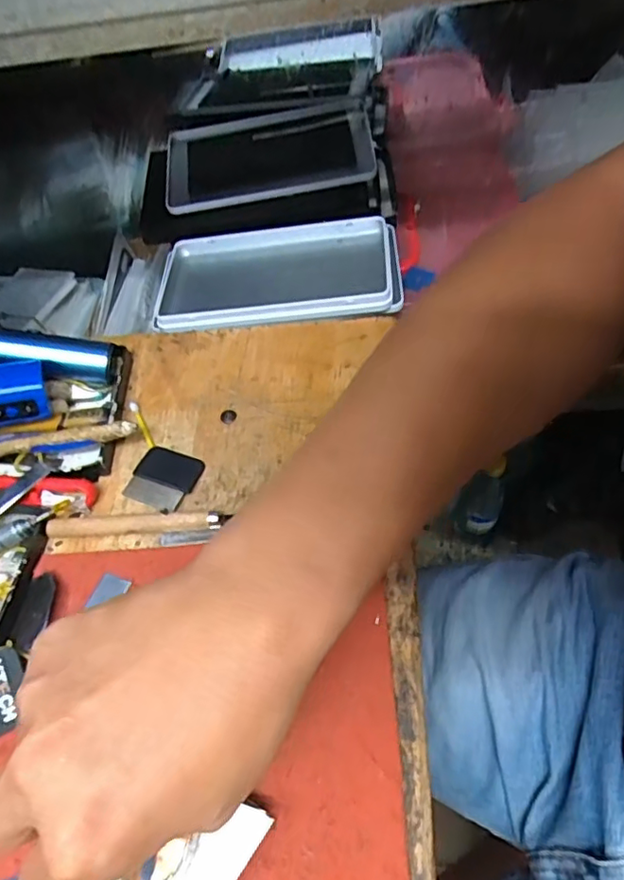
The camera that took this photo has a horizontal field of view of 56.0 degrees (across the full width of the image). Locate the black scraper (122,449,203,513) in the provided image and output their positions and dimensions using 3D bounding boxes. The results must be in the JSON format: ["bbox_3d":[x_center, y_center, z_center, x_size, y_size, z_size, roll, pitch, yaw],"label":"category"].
[{"bbox_3d":[-0.092,0.022,0.362,0.038,0.005,0.040,17,60,19],"label":"black scraper"}]

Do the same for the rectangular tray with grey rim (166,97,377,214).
[{"bbox_3d":[-0.039,-0.248,0.516,0.179,0.020,0.100,-9,67,4],"label":"rectangular tray with grey rim"}]

